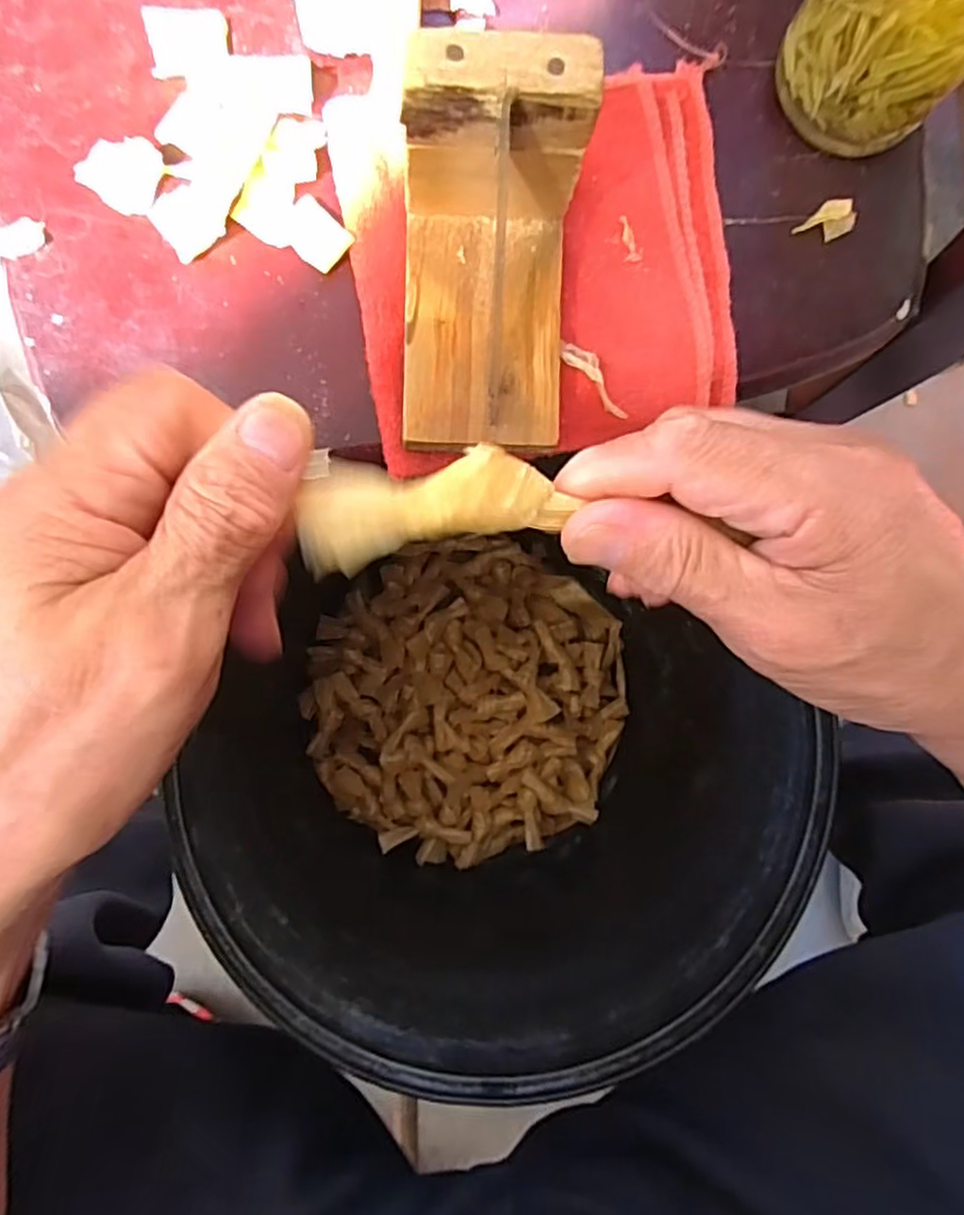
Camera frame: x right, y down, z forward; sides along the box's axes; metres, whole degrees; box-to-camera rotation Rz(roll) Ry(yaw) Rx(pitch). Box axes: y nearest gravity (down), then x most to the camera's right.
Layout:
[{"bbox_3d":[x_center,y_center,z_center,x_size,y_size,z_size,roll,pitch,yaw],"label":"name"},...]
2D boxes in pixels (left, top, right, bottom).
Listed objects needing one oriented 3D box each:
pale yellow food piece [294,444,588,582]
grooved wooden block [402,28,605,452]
[{"bbox_3d":[-0.013,-0.027,0.179,0.069,0.008,0.027,-9,89,-6],"label":"pale yellow food piece"},{"bbox_3d":[0.003,-0.114,0.231,0.061,0.068,0.105,1,89,-4],"label":"grooved wooden block"}]

